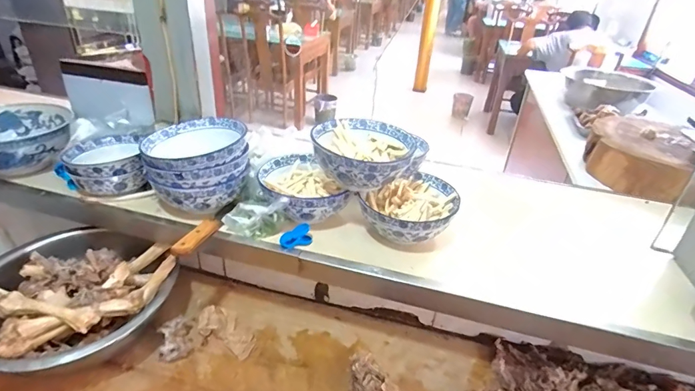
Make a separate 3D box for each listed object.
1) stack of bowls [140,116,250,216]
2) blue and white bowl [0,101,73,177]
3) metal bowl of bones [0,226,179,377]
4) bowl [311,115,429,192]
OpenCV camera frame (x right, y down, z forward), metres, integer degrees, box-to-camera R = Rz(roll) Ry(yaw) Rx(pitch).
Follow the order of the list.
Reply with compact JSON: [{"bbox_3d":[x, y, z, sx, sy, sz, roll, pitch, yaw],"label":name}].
[{"bbox_3d":[-0.295,-0.057,0.801,0.182,0.140,0.192,-6,32,-16],"label":"stack of bowls"},{"bbox_3d":[-0.744,-0.111,0.894,0.221,0.118,0.227,3,31,-2],"label":"blue and white bowl"},{"bbox_3d":[-0.523,0.204,0.749,0.343,0.138,0.304,13,35,14],"label":"metal bowl of bones"},{"bbox_3d":[0.032,-0.077,0.757,0.180,0.077,0.191,-1,31,-9],"label":"bowl"}]

